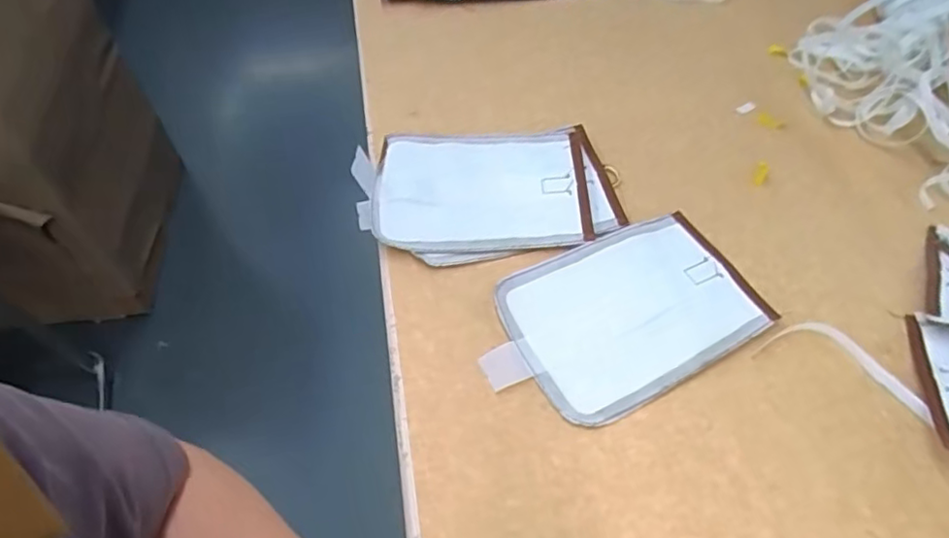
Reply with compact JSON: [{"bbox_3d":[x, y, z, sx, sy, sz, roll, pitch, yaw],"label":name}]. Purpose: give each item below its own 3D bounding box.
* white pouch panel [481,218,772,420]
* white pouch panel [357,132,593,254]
[{"bbox_3d":[0.108,0.033,0.476,0.210,0.012,0.131,-24,57,-15],"label":"white pouch panel"},{"bbox_3d":[0.001,-0.073,0.554,0.191,0.016,0.129,-1,54,1],"label":"white pouch panel"}]

